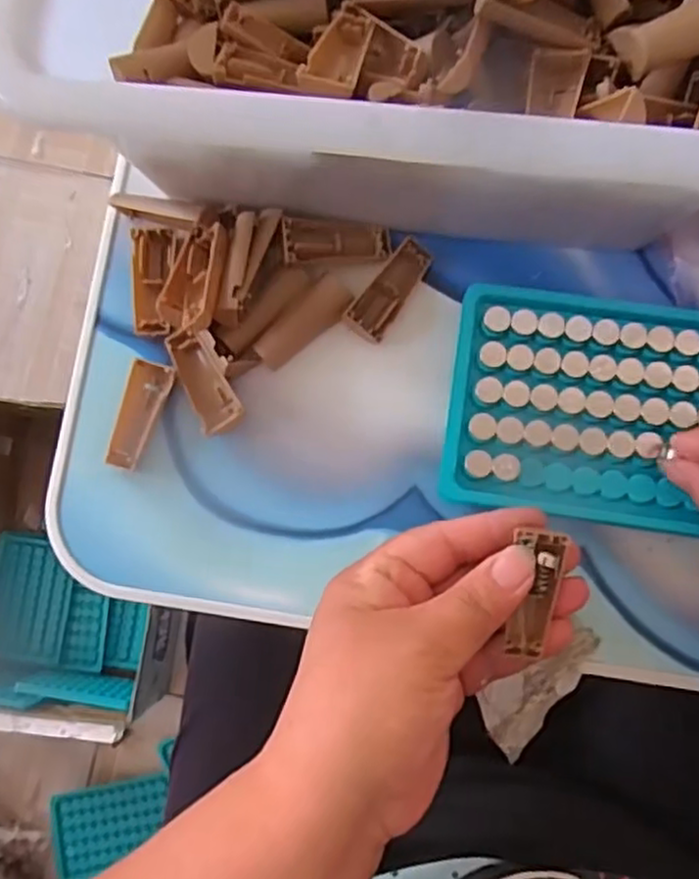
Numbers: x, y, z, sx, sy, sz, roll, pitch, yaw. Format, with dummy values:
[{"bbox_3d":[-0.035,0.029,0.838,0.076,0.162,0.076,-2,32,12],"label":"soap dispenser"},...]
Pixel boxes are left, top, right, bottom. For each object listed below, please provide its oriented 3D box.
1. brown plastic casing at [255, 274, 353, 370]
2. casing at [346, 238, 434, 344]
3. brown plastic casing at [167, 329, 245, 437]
[{"bbox_3d":[-0.021,-0.053,0.320,0.049,0.004,0.017,-44,101,4],"label":"brown plastic casing"},{"bbox_3d":[0.019,-0.069,0.319,0.019,0.010,0.051,36,86,6],"label":"casing"},{"bbox_3d":[-0.065,-0.028,0.317,0.022,0.015,0.050,-23,82,0],"label":"brown plastic casing"}]

